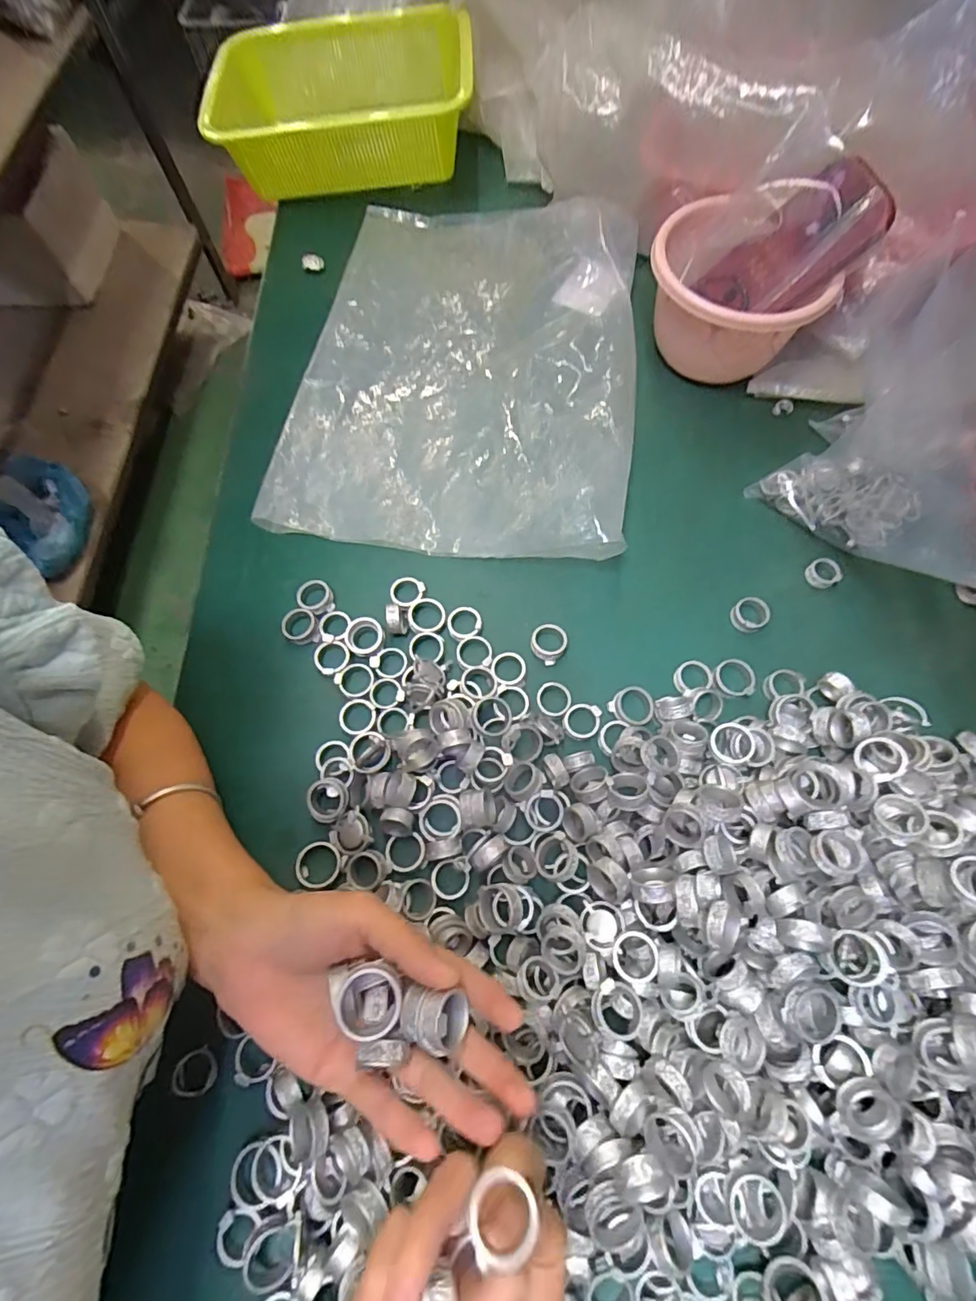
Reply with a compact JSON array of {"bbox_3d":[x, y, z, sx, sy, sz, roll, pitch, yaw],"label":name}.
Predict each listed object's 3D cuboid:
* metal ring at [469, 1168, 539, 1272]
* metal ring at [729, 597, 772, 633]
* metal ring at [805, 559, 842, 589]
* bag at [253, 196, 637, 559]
[{"bbox_3d":[0.003,0.184,0.171,0.019,0.004,0.021,9,44,10],"label":"metal ring"},{"bbox_3d":[0.201,-0.028,0.403,0.025,0.010,0.030,42,74,14],"label":"metal ring"},{"bbox_3d":[0.264,-0.061,0.416,0.022,0.008,0.024,0,69,0],"label":"metal ring"},{"bbox_3d":[-0.021,-0.270,0.473,0.291,0.047,0.396,7,69,2],"label":"bag"}]

